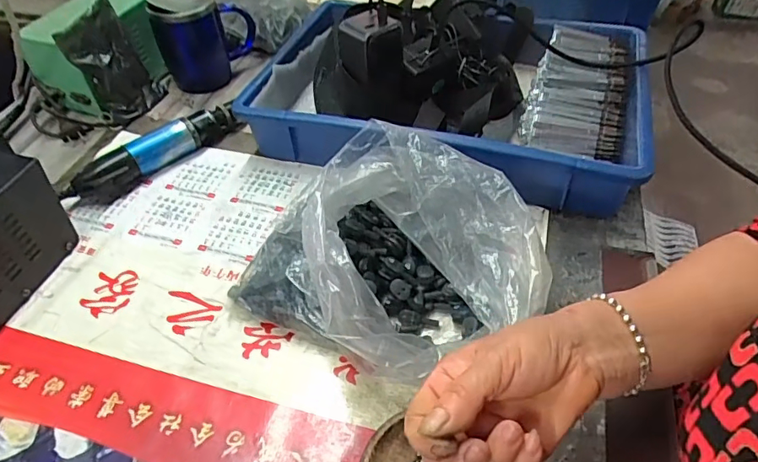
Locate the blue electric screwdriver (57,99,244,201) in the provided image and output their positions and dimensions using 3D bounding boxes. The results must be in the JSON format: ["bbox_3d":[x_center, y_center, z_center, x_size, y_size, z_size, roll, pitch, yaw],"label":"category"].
[{"bbox_3d":[-0.258,-0.092,0.591,0.210,0.043,0.041,-30,53,-24],"label":"blue electric screwdriver"}]

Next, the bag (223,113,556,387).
[{"bbox_3d":[0.017,0.029,0.431,0.218,0.107,0.216,-36,56,-28],"label":"bag"}]

